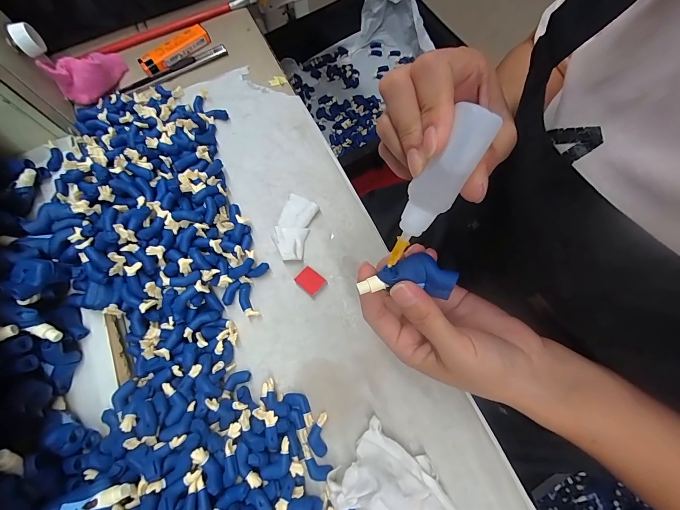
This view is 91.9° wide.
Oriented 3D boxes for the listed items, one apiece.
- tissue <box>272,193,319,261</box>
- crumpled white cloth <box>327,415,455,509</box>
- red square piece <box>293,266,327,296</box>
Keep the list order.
[{"bbox_3d":[-0.041,-0.024,0.291,0.032,0.011,0.060,15,72,8],"label":"tissue"},{"bbox_3d":[0.036,0.156,0.219,0.074,0.021,0.056,33,75,13],"label":"crumpled white cloth"},{"bbox_3d":[-0.025,0.022,0.278,0.022,0.007,0.018,38,77,14],"label":"red square piece"}]

